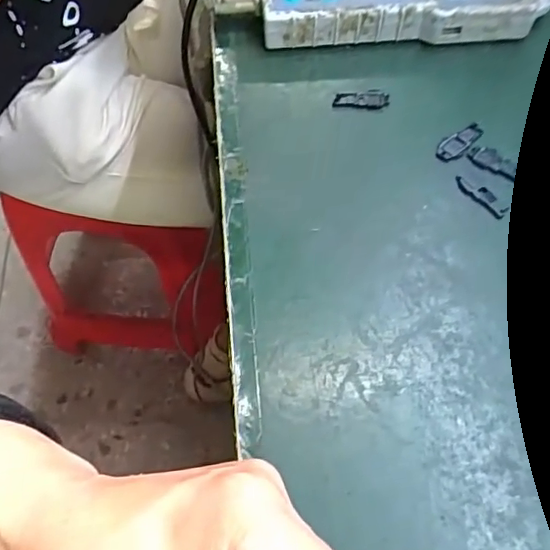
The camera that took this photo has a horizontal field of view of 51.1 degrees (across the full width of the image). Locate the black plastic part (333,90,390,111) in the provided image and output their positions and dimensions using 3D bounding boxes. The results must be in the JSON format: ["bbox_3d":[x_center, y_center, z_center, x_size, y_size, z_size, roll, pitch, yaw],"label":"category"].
[{"bbox_3d":[0.062,-0.126,0.415,0.039,0.004,0.018,4,59,2],"label":"black plastic part"}]

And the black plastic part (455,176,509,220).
[{"bbox_3d":[0.131,-0.051,0.364,0.012,0.004,0.039,-34,65,-19],"label":"black plastic part"}]

